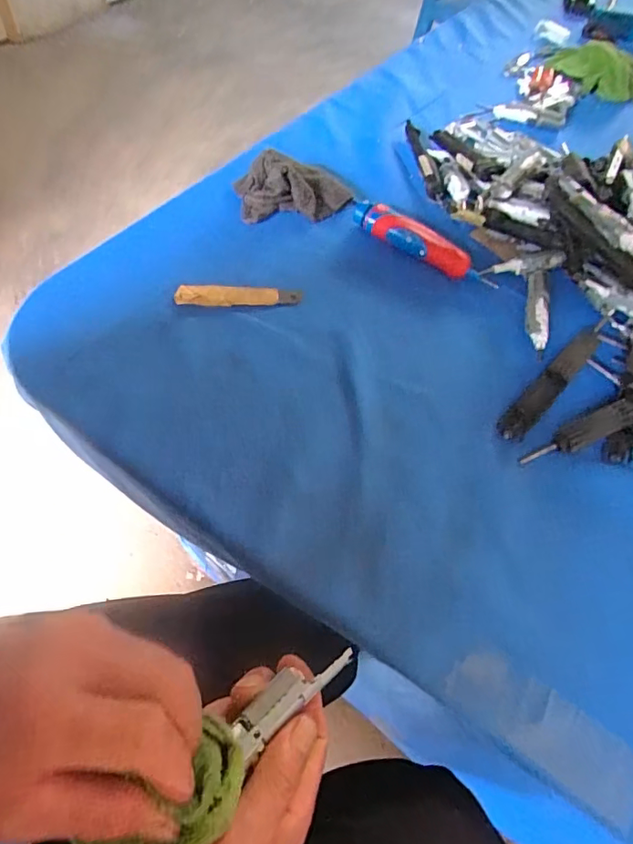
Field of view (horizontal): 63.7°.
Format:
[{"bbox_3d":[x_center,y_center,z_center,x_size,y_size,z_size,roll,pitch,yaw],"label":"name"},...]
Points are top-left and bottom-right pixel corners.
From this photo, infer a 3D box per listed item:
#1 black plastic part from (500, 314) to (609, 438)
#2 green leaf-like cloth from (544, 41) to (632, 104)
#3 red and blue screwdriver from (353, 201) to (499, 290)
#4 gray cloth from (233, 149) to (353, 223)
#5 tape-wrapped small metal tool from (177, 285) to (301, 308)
[{"bbox_3d":[0.207,-0.044,0.430,0.023,0.018,0.168,41,62,18],"label":"black plastic part"},{"bbox_3d":[0.410,-0.514,0.740,0.143,0.045,0.081,28,59,13],"label":"green leaf-like cloth"},{"bbox_3d":[0.104,-0.177,0.508,0.158,0.023,0.032,35,60,16],"label":"red and blue screwdriver"},{"bbox_3d":[-0.023,-0.248,0.536,0.122,0.038,0.066,-3,58,-8],"label":"gray cloth"},{"bbox_3d":[-0.071,-0.116,0.469,0.112,0.008,0.023,-1,58,-7],"label":"tape-wrapped small metal tool"}]

